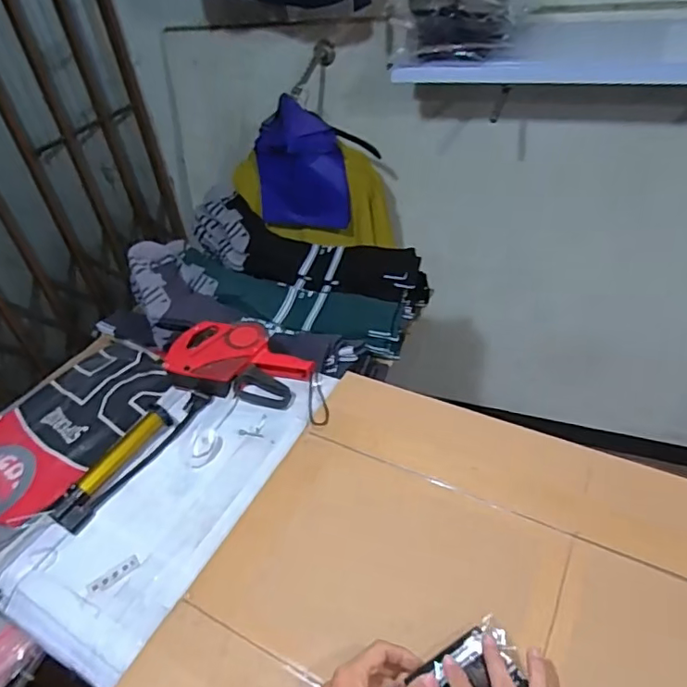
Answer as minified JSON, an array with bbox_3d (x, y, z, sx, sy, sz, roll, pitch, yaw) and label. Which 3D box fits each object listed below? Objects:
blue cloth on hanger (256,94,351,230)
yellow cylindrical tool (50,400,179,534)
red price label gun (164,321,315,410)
[{"bbox_3d":[-0.114,-0.463,1.443,0.225,0.341,0.095,-12,42,-5],"label":"blue cloth on hanger"},{"bbox_3d":[-0.307,0.163,0.736,0.041,0.033,0.191,16,47,24],"label":"yellow cylindrical tool"},{"bbox_3d":[-0.161,0.025,0.848,0.220,0.044,0.129,14,46,23],"label":"red price label gun"}]

